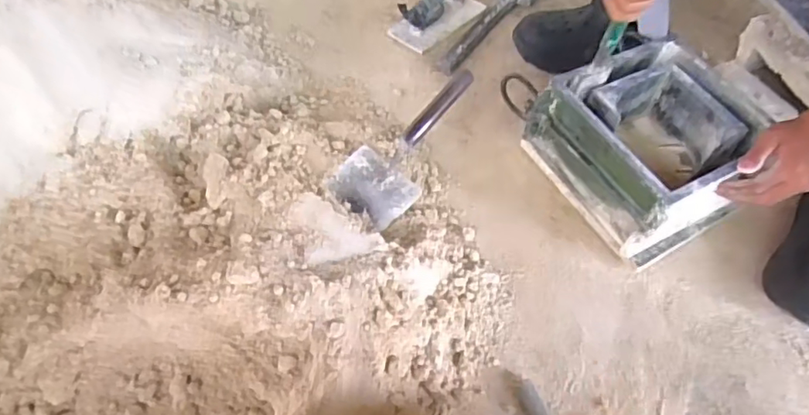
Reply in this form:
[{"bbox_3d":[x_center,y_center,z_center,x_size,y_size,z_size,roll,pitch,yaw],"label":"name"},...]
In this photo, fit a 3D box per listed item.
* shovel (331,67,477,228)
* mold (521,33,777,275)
[{"bbox_3d":[0.007,-0.090,0.772,0.112,0.063,0.232,42,97,21],"label":"shovel"},{"bbox_3d":[0.332,-0.078,0.798,0.224,0.150,0.246,-25,63,-20],"label":"mold"}]

